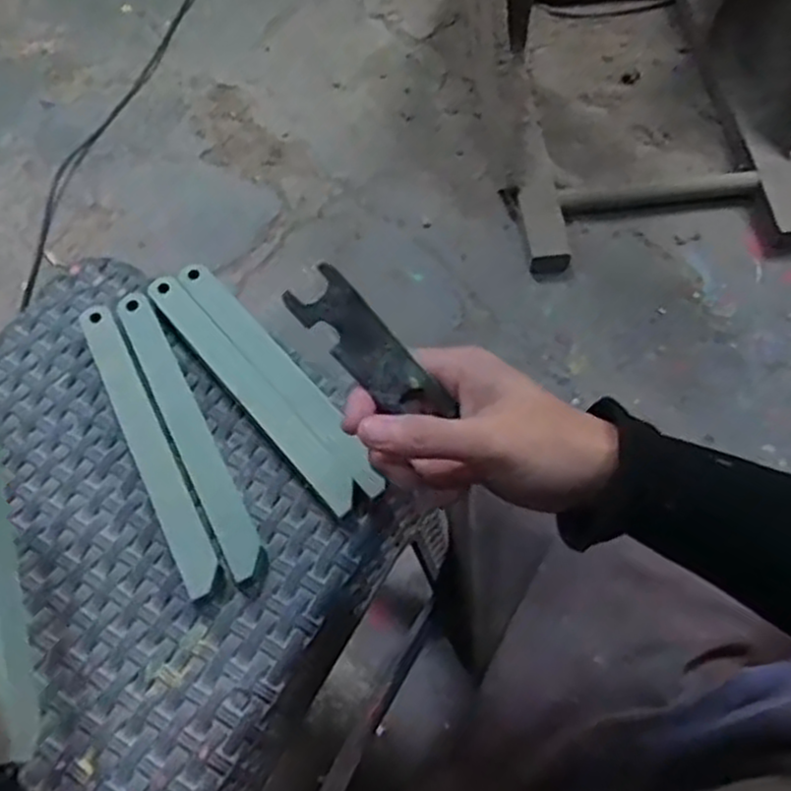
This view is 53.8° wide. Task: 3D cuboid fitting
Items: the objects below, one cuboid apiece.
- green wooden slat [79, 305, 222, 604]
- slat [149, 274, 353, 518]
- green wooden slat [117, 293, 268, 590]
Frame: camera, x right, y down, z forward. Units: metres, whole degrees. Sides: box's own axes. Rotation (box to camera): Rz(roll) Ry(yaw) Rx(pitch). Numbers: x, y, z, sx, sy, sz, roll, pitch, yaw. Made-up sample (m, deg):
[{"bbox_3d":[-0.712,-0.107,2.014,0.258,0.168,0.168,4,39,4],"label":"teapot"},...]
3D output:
[{"bbox_3d":[-0.144,0.025,0.452,0.022,0.008,0.199,-26,65,-11],"label":"green wooden slat"},{"bbox_3d":[-0.088,-0.007,0.462,0.021,0.006,0.197,-37,68,-16],"label":"slat"},{"bbox_3d":[-0.121,0.020,0.460,0.022,0.017,0.199,-26,65,-11],"label":"green wooden slat"}]

